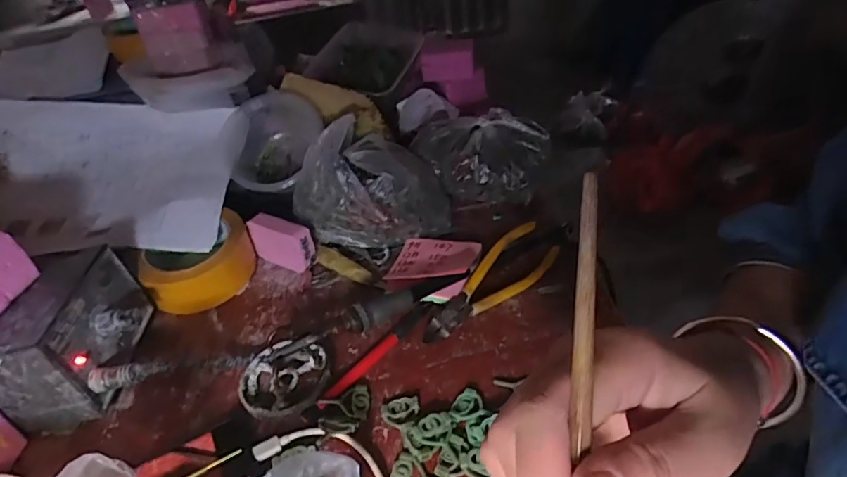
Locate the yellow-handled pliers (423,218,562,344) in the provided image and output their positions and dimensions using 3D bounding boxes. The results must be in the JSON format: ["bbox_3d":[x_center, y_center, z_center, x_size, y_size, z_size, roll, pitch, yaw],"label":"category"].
[{"bbox_3d":[0.056,0.037,0.439,0.153,0.021,0.048,-31,81,-26],"label":"yellow-handled pliers"}]

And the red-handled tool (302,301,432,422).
[{"bbox_3d":[-0.039,0.092,0.396,0.013,0.009,0.137,21,45,32],"label":"red-handled tool"}]

